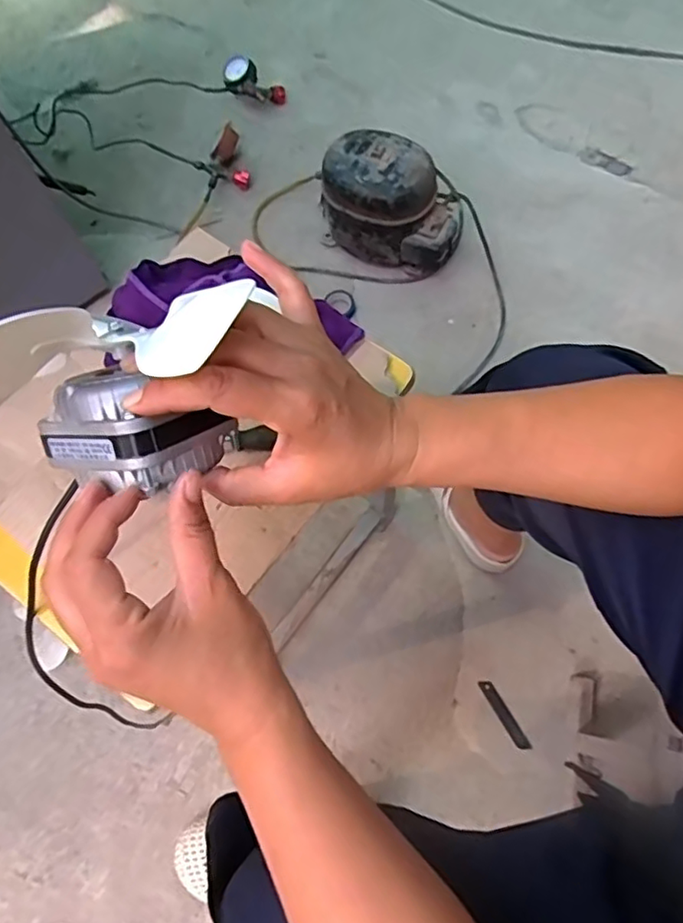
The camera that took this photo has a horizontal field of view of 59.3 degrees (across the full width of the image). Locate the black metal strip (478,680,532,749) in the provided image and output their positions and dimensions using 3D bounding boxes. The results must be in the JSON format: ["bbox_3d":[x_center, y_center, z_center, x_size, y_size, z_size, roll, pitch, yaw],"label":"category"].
[{"bbox_3d":[0.220,0.341,0.809,0.017,0.004,0.098,-30,73,-8],"label":"black metal strip"}]

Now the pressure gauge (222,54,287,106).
[{"bbox_3d":[-0.173,-0.739,1.171,0.131,0.037,0.072,29,74,-4],"label":"pressure gauge"}]

